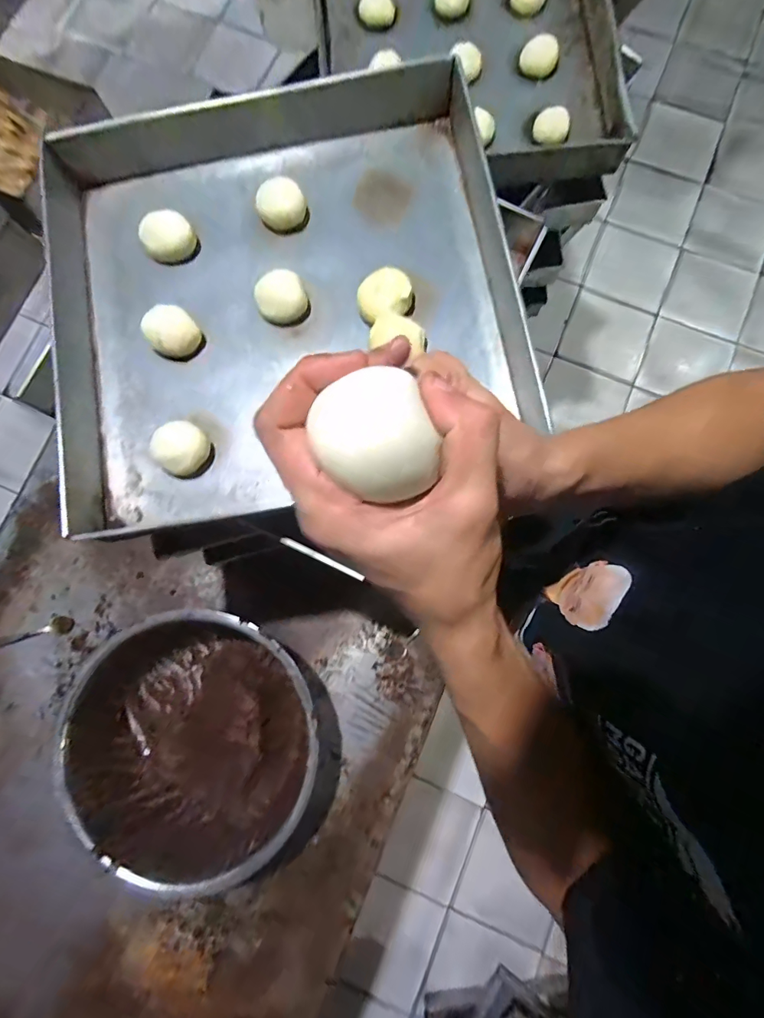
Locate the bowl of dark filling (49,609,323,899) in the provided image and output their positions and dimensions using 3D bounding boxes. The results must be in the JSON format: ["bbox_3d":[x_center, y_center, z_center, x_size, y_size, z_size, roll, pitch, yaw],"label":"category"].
[{"bbox_3d":[-0.268,0.327,0.647,0.346,0.166,0.335,0,80,0],"label":"bowl of dark filling"}]

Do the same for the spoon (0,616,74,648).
[{"bbox_3d":[-0.591,0.211,0.734,0.152,0.020,0.029,-15,80,-2],"label":"spoon"}]

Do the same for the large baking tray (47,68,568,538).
[{"bbox_3d":[-0.114,-0.250,0.482,0.504,0.080,0.495,-12,80,-3],"label":"large baking tray"}]

